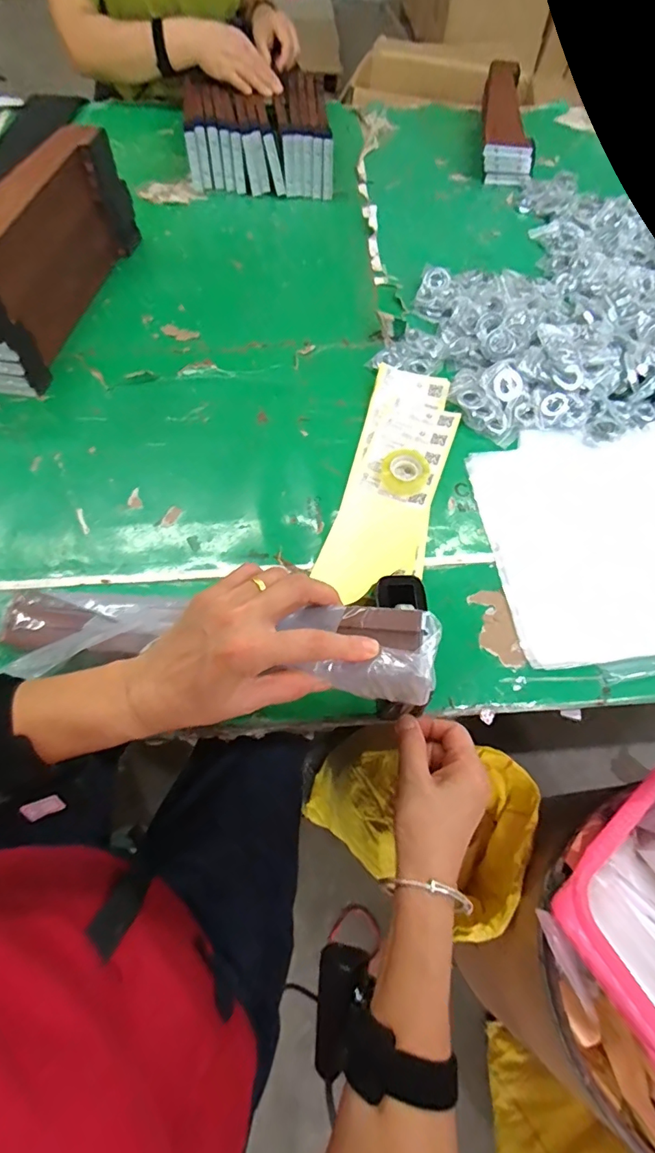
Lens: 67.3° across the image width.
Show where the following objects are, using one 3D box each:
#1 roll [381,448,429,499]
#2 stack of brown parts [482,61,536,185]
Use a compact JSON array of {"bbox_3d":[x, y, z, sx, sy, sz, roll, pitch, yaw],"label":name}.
[{"bbox_3d":[0.087,-0.117,0.551,0.052,0.012,0.056,1,65,-2],"label":"roll"},{"bbox_3d":[0.312,-0.803,0.867,0.095,0.068,0.272,6,65,1],"label":"stack of brown parts"}]

